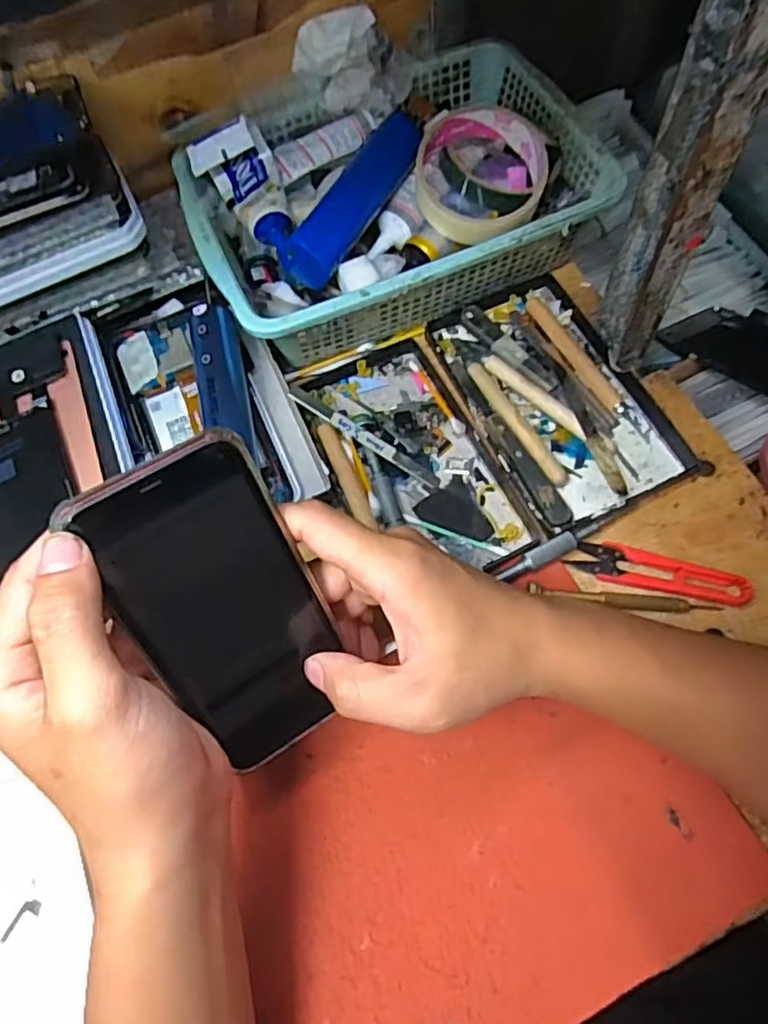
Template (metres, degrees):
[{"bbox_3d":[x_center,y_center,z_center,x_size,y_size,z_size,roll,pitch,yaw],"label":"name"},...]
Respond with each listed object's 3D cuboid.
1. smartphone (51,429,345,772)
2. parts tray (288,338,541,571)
[{"bbox_3d":[-0.065,0.041,0.267,0.074,0.141,0.016,-33,29,-18],"label":"smartphone"},{"bbox_3d":[0.014,-0.035,0.412,0.100,0.026,0.173,-25,67,-6],"label":"parts tray"}]

